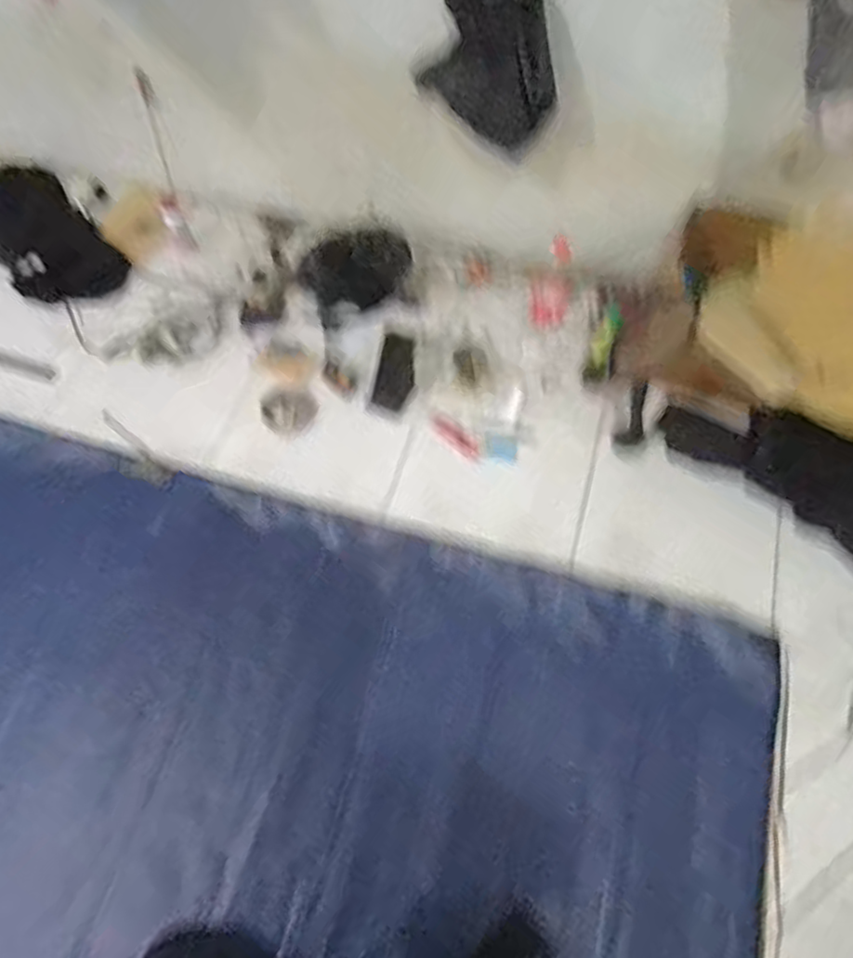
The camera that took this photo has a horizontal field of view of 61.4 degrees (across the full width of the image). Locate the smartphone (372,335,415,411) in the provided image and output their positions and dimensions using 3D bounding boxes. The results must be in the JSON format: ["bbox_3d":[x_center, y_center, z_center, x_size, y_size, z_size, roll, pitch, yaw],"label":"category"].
[{"bbox_3d":[-0.069,-0.239,1.638,0.082,0.014,0.167,18,109,1],"label":"smartphone"}]

